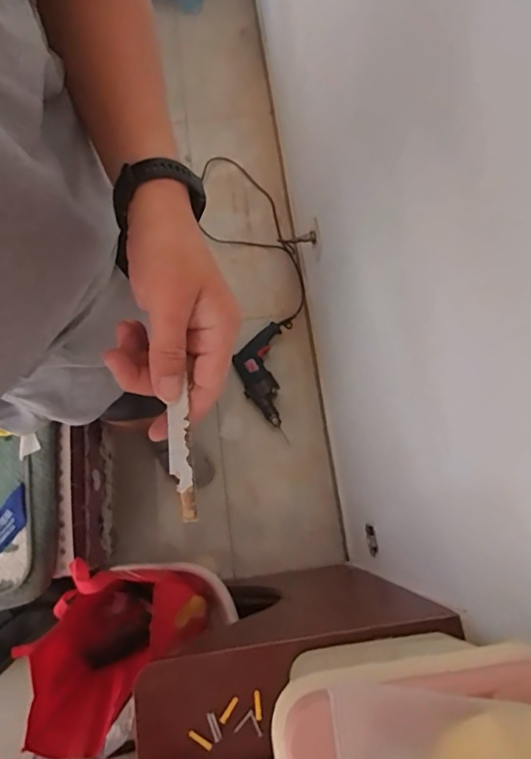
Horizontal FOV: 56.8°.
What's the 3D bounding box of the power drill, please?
[{"bbox_3d":[-0.021,-0.011,1.477,0.145,0.090,0.333,0,73,-1],"label":"power drill"}]

